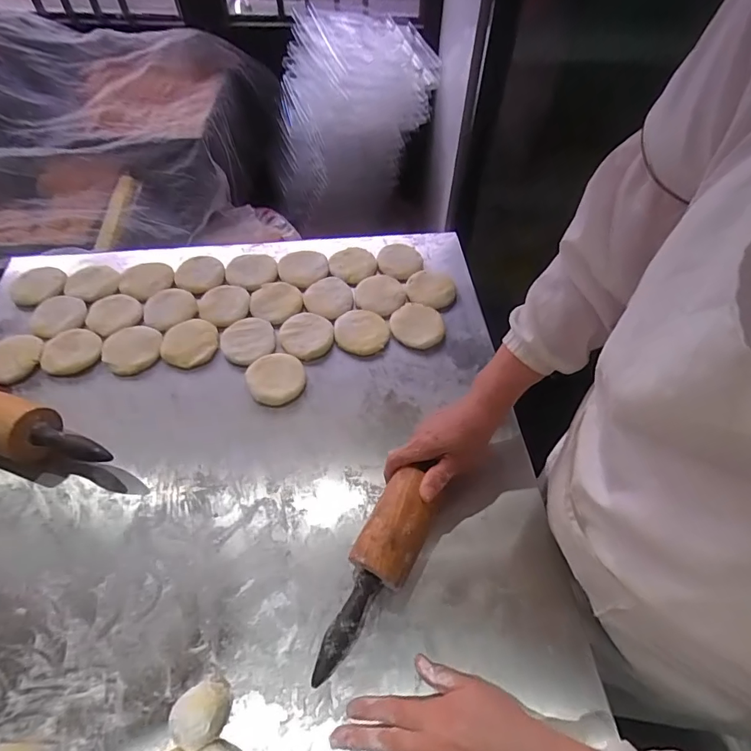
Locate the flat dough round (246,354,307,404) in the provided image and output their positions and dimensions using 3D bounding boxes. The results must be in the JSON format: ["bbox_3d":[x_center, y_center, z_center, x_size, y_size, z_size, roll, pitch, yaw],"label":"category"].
[{"bbox_3d":[-0.144,0.002,0.650,0.079,0.011,0.084,-14,57,-10],"label":"flat dough round"}]

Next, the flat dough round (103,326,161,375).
[{"bbox_3d":[-0.365,-0.041,0.675,0.079,0.013,0.081,0,56,0],"label":"flat dough round"}]

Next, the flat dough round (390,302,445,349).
[{"bbox_3d":[0.066,-0.084,0.710,0.082,0.011,0.087,0,56,0],"label":"flat dough round"}]

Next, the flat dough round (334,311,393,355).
[{"bbox_3d":[-0.021,-0.070,0.700,0.082,0.008,0.081,0,56,0],"label":"flat dough round"}]

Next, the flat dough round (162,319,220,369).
[{"bbox_3d":[-0.282,-0.051,0.683,0.081,0.014,0.078,0,56,0],"label":"flat dough round"}]

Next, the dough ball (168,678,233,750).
[{"bbox_3d":[-0.161,0.312,0.415,0.045,0.053,0.046,0,56,0],"label":"dough ball"}]

